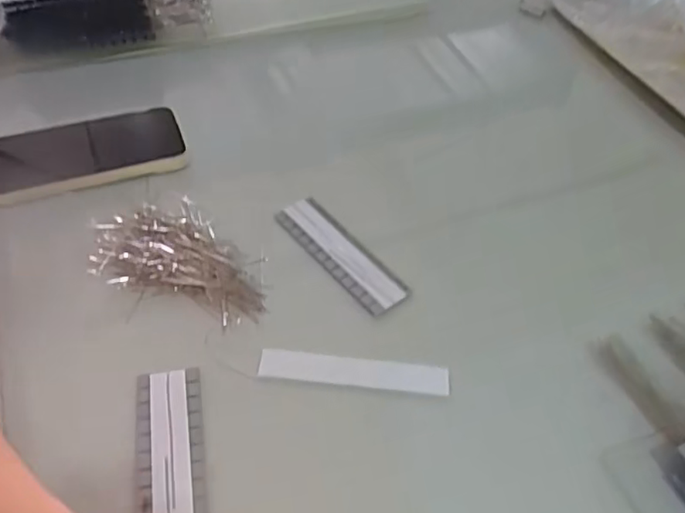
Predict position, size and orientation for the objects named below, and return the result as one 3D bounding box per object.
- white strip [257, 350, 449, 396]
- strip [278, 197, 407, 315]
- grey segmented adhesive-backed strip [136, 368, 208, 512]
[{"bbox_3d":[0.008,0.076,0.396,0.123,0.004,0.022,6,49,0],"label":"white strip"},{"bbox_3d":[0.001,-0.003,0.464,0.039,0.009,0.120,-31,58,-27],"label":"strip"},{"bbox_3d":[-0.100,0.122,0.349,0.038,0.004,0.123,-8,50,-11],"label":"grey segmented adhesive-backed strip"}]

